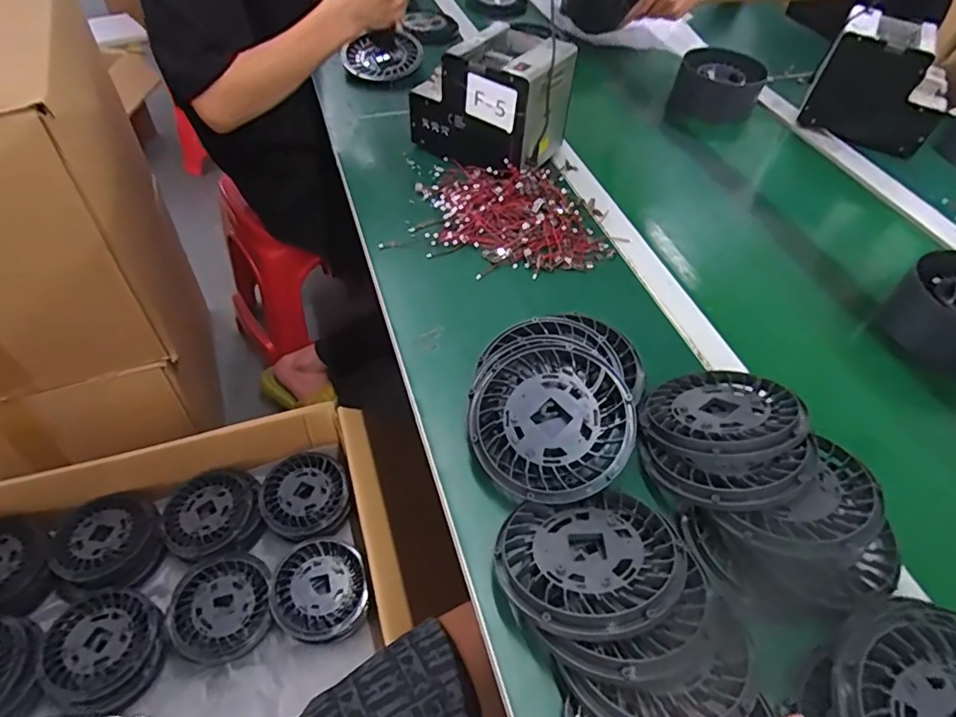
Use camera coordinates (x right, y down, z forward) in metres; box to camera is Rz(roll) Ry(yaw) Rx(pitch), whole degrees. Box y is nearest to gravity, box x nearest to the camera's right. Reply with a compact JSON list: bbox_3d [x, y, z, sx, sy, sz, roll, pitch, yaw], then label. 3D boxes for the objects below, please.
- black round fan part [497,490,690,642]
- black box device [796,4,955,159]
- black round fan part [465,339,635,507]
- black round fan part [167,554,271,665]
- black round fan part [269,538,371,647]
[{"bbox_3d":[0.079,0.144,0.393,0.126,0.018,0.108,-9,29,2],"label":"black round fan part"},{"bbox_3d":[0.656,-0.446,0.888,0.195,0.129,0.120,29,53,18],"label":"black box device"},{"bbox_3d":[0.062,0.052,0.462,0.128,0.018,0.132,-3,68,8],"label":"black round fan part"},{"bbox_3d":[-0.357,0.350,0.779,0.133,0.055,0.133,2,50,-3],"label":"black round fan part"},{"bbox_3d":[-0.225,0.331,0.789,0.132,0.040,0.141,-25,56,-24],"label":"black round fan part"}]

